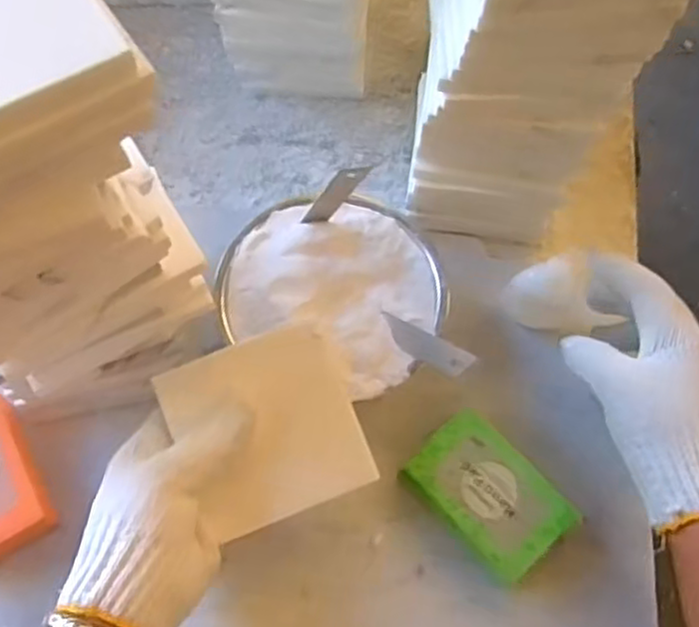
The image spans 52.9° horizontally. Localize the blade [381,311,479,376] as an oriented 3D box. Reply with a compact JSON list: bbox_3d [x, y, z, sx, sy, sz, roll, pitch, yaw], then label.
[{"bbox_3d":[0.048,0.021,0.445,0.065,0.008,0.018,27,94,26],"label":"blade"}]

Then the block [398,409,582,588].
[{"bbox_3d":[0.083,0.113,0.430,0.062,0.031,0.092,-40,75,-18],"label":"block"}]

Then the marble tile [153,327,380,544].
[{"bbox_3d":[-0.045,0.066,0.400,0.098,0.006,0.098,-21,87,-5],"label":"marble tile"}]

